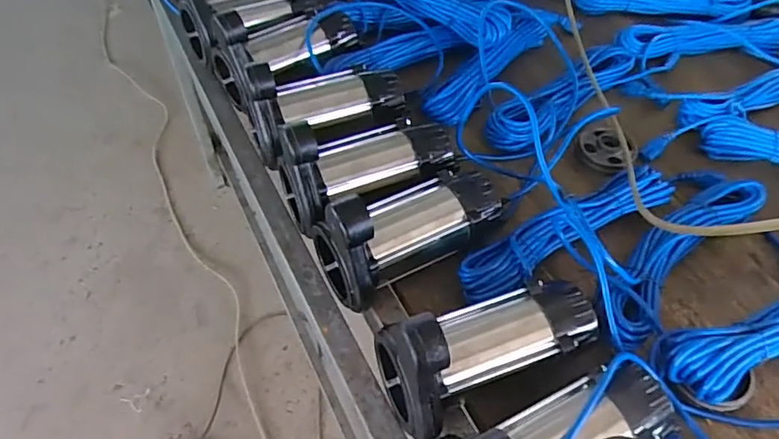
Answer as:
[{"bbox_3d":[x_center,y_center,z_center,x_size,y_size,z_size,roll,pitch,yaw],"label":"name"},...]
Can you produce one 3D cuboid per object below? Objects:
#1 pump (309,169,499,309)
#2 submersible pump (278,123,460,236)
[{"bbox_3d":[0.026,0.005,0.657,0.221,0.153,0.104,-29,58,-22],"label":"pump"},{"bbox_3d":[-0.023,-0.085,0.719,0.248,0.137,0.117,-22,56,-18],"label":"submersible pump"}]

